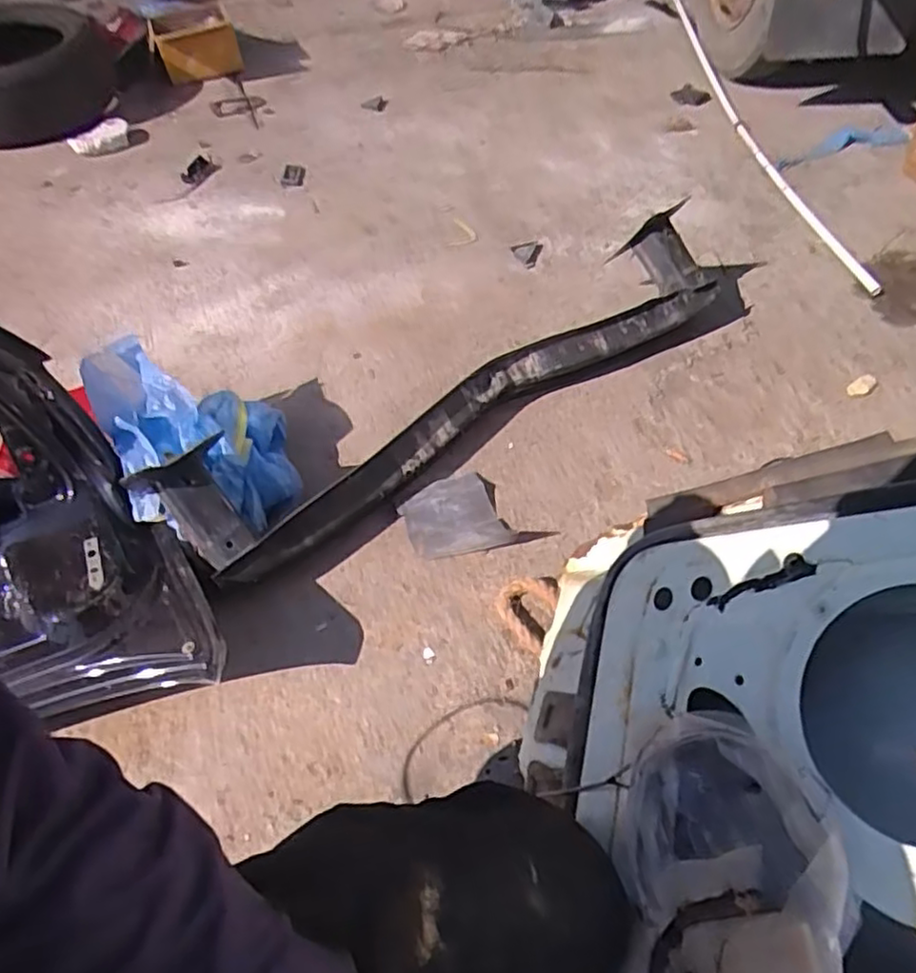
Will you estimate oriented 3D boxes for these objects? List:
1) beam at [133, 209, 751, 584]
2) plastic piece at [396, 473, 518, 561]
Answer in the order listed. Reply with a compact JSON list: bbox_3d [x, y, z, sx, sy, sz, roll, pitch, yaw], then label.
[{"bbox_3d":[0.026,-0.189,1.146,1.085,0.160,0.198,-31,54,-23],"label":"beam"},{"bbox_3d":[-0.006,0.039,1.051,0.154,0.058,0.159,-14,48,-10],"label":"plastic piece"}]

